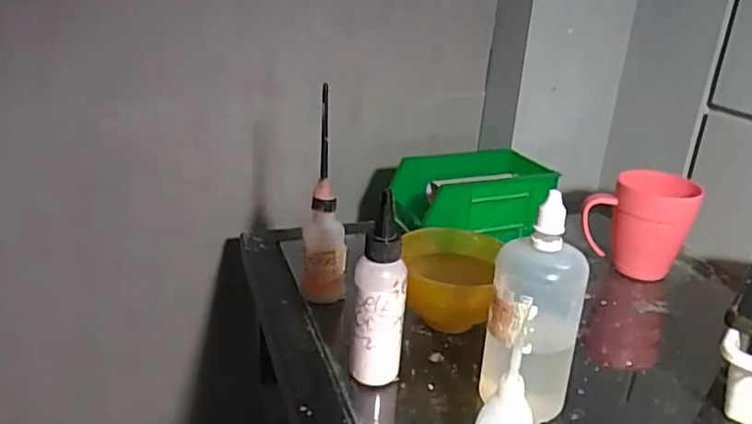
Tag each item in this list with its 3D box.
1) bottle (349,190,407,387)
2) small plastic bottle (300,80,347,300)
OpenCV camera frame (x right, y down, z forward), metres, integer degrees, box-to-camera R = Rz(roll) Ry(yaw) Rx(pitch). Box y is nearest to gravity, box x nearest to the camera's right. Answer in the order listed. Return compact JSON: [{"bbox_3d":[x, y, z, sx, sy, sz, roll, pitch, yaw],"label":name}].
[{"bbox_3d":[0.003,0.062,0.436,0.036,0.145,0.028,5,24,6],"label":"bottle"},{"bbox_3d":[-0.046,-0.006,0.533,0.035,0.193,0.029,9,25,15],"label":"small plastic bottle"}]

